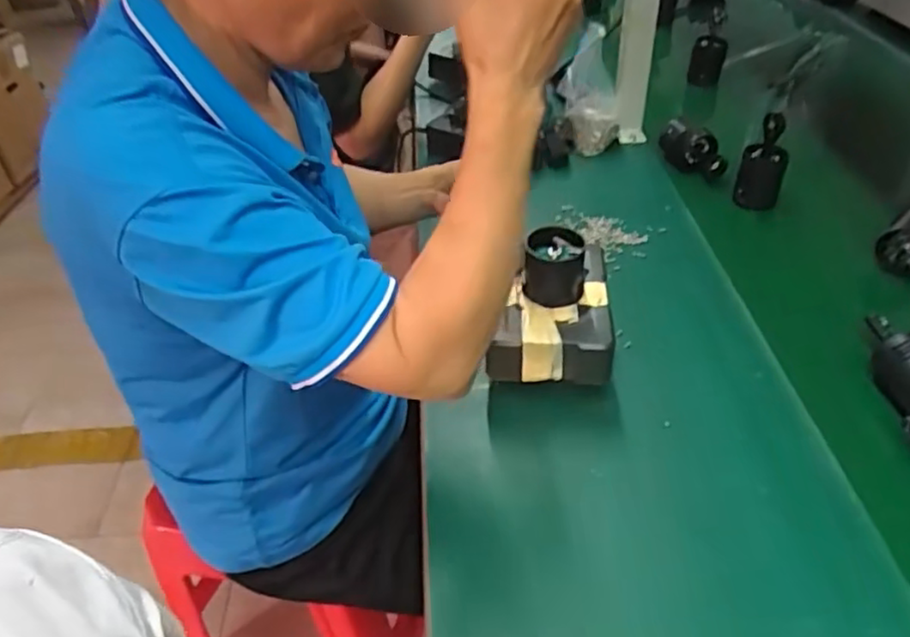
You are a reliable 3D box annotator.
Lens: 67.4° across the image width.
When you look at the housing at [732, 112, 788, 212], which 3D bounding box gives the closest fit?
[{"bbox_3d":[0.379,-0.190,0.843,0.055,0.115,0.057,10,40,21],"label":"housing"}]

